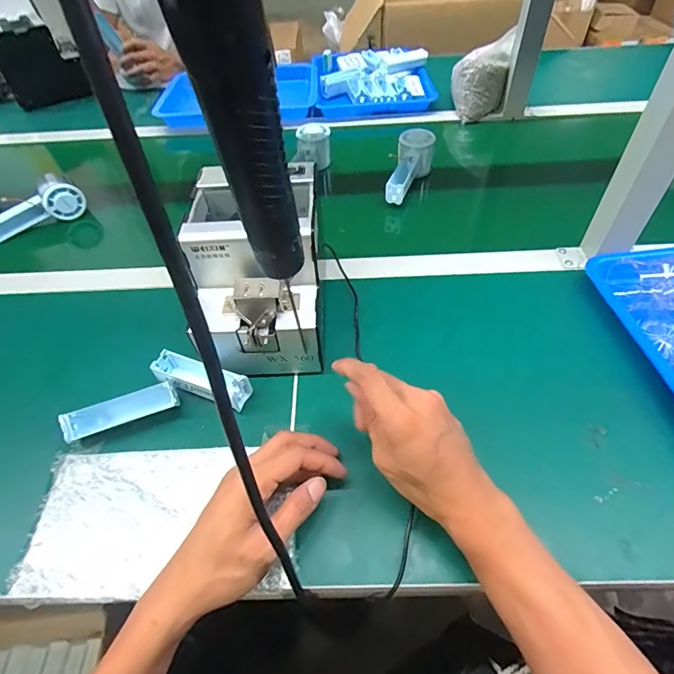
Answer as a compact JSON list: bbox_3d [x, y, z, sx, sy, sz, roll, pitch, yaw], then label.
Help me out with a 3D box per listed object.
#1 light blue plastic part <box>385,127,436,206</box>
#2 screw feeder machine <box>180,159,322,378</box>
[{"bbox_3d":[0.110,-0.266,0.677,0.050,0.060,0.143,20,68,19],"label":"light blue plastic part"},{"bbox_3d":[-0.080,-0.070,0.441,0.126,0.140,0.168,-3,50,1],"label":"screw feeder machine"}]

